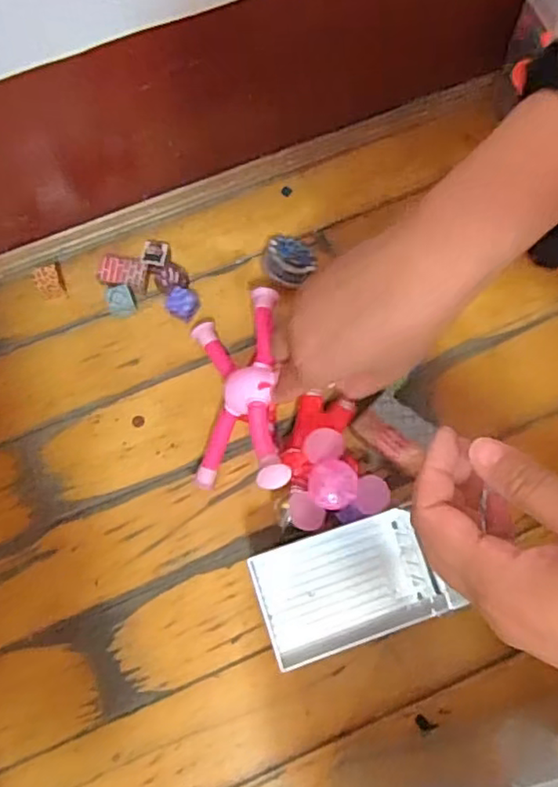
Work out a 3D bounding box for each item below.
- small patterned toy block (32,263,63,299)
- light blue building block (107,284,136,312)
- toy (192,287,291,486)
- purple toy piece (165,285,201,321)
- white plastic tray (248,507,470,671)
[{"bbox_3d":[-0.198,-0.096,0.544,0.022,0.028,0.021,-7,75,-1],"label":"small patterned toy block"},{"bbox_3d":[-0.134,-0.078,0.535,0.021,0.020,0.021,-19,76,-4],"label":"light blue building block"},{"bbox_3d":[-0.019,-0.002,0.479,0.052,0.103,0.156,14,67,-35],"label":"toy"},{"bbox_3d":[-0.080,-0.075,0.533,0.027,0.022,0.028,0,75,1],"label":"purple toy piece"},{"bbox_3d":[0.050,0.131,0.431,0.126,0.029,0.076,-18,76,-3],"label":"white plastic tray"}]

